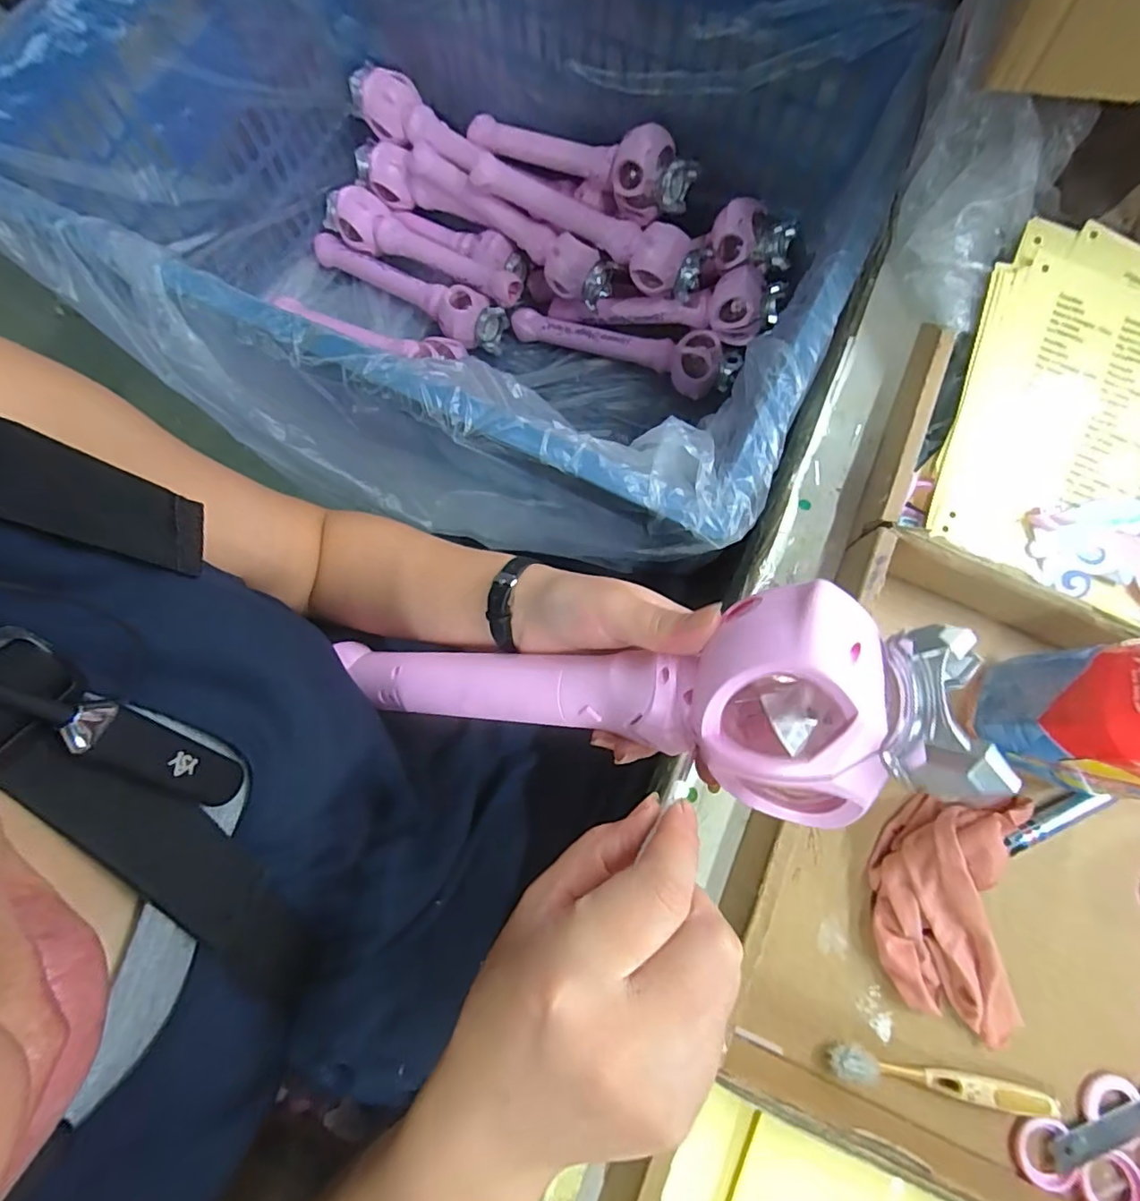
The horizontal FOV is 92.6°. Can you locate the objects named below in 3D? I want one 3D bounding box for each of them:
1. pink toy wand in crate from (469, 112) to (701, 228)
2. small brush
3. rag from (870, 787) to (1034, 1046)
[{"bbox_3d":[0.001,-0.625,0.756,0.346,0.092,0.066,25,78,5],"label":"pink toy wand in crate"},{"bbox_3d":[0.227,0.296,0.330,0.139,0.012,0.022,13,77,2],"label":"small brush"},{"bbox_3d":[0.236,0.195,0.335,0.079,0.053,0.139,2,77,0],"label":"rag"}]

